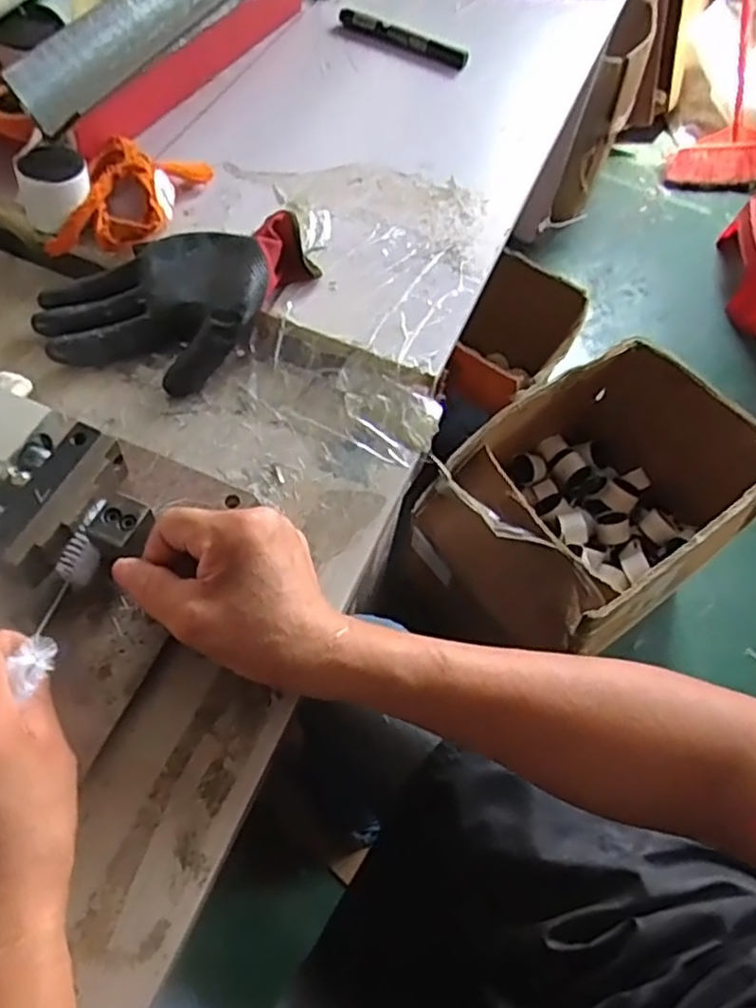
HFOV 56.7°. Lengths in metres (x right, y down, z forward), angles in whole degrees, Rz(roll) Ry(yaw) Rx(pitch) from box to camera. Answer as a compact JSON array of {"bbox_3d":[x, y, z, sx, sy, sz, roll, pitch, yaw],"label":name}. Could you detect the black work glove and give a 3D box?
[{"bbox_3d":[-0.140,-0.150,0.515,0.195,0.025,0.114,-36,79,-9],"label":"black work glove"}]

